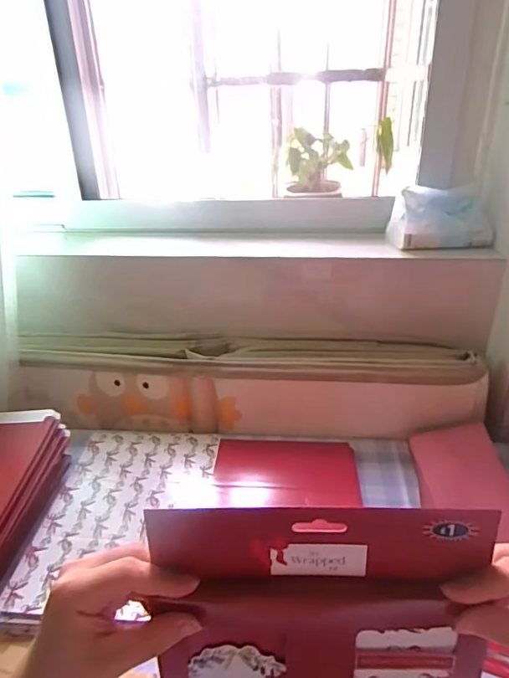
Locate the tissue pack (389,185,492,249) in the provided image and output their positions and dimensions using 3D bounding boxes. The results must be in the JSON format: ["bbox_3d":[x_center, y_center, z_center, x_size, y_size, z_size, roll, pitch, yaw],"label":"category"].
[{"bbox_3d":[0.268,-0.180,0.700,0.136,0.073,0.082,-2,28,0],"label":"tissue pack"}]

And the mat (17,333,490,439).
[{"bbox_3d":[-0.014,0.057,0.695,0.632,0.101,0.105,0,28,4],"label":"mat"}]

